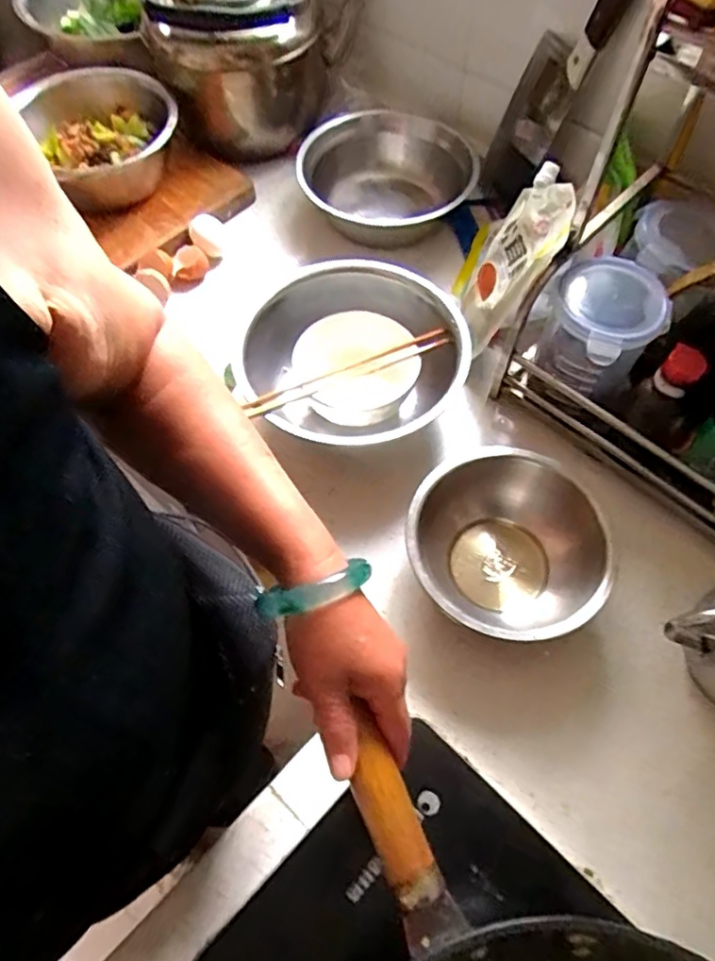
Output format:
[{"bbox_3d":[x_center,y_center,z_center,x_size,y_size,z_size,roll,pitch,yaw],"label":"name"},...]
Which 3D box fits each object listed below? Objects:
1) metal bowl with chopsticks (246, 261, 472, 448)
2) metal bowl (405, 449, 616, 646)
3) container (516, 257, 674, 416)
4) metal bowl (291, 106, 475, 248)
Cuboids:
[{"bbox_3d":[-0.014,-0.140,0.685,0.225,0.098,0.189,-19,62,-10],"label":"metal bowl with chopsticks"},{"bbox_3d":[0.127,0.064,0.563,0.161,0.090,0.164,0,61,0],"label":"metal bowl"},{"bbox_3d":[0.221,-0.136,0.608,0.107,0.118,0.102,0,61,0],"label":"container"},{"bbox_3d":[0.039,-0.383,0.847,0.230,0.112,0.201,3,61,2],"label":"metal bowl"}]

